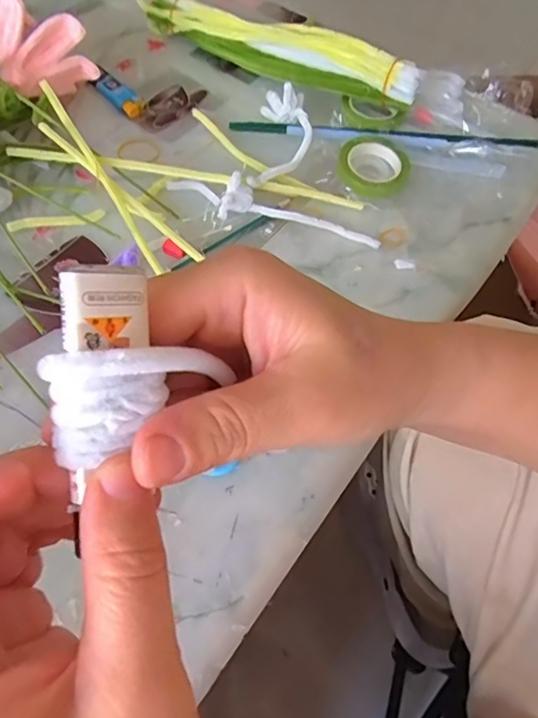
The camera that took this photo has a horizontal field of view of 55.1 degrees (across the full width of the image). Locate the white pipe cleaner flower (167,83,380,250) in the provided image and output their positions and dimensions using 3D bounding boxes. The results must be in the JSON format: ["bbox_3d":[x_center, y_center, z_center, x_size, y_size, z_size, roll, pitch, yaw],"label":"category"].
[{"bbox_3d":[0.013,-0.181,0.461,0.180,0.033,0.149,11,60,2],"label":"white pipe cleaner flower"}]

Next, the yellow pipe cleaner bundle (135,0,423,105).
[{"bbox_3d":[0.002,-0.317,0.508,0.312,0.049,0.028,31,63,13],"label":"yellow pipe cleaner bundle"}]

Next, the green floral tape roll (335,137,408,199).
[{"bbox_3d":[0.091,-0.170,0.454,0.061,0.012,0.067,2,60,-3],"label":"green floral tape roll"}]

